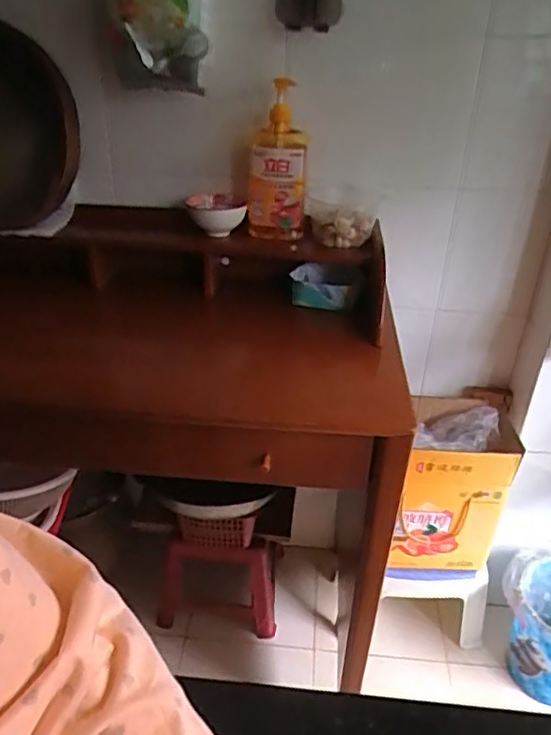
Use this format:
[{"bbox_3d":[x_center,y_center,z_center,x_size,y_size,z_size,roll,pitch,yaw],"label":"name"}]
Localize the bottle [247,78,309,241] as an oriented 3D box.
[{"bbox_3d":[0.002,-0.356,1.026,0.100,0.244,0.081,-1,31,-4],"label":"bottle"}]

